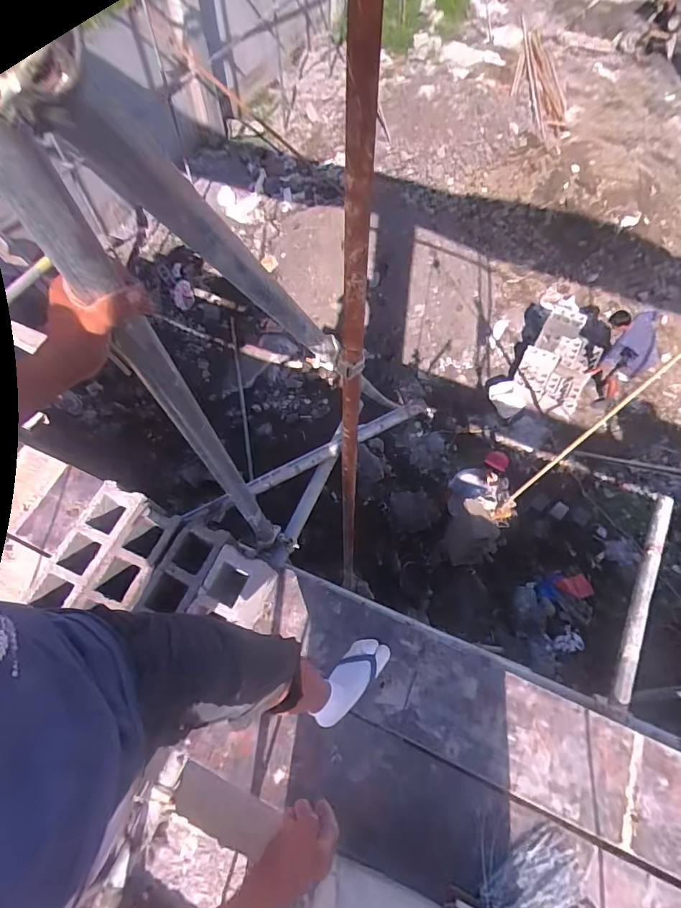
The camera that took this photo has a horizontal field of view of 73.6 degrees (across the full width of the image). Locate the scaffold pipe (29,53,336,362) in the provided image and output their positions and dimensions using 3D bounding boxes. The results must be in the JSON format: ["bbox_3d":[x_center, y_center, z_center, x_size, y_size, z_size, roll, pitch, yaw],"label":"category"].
[{"bbox_3d":[-0.107,-0.232,0.665,0.041,0.787,0.051,22,94,11],"label":"scaffold pipe"}]

